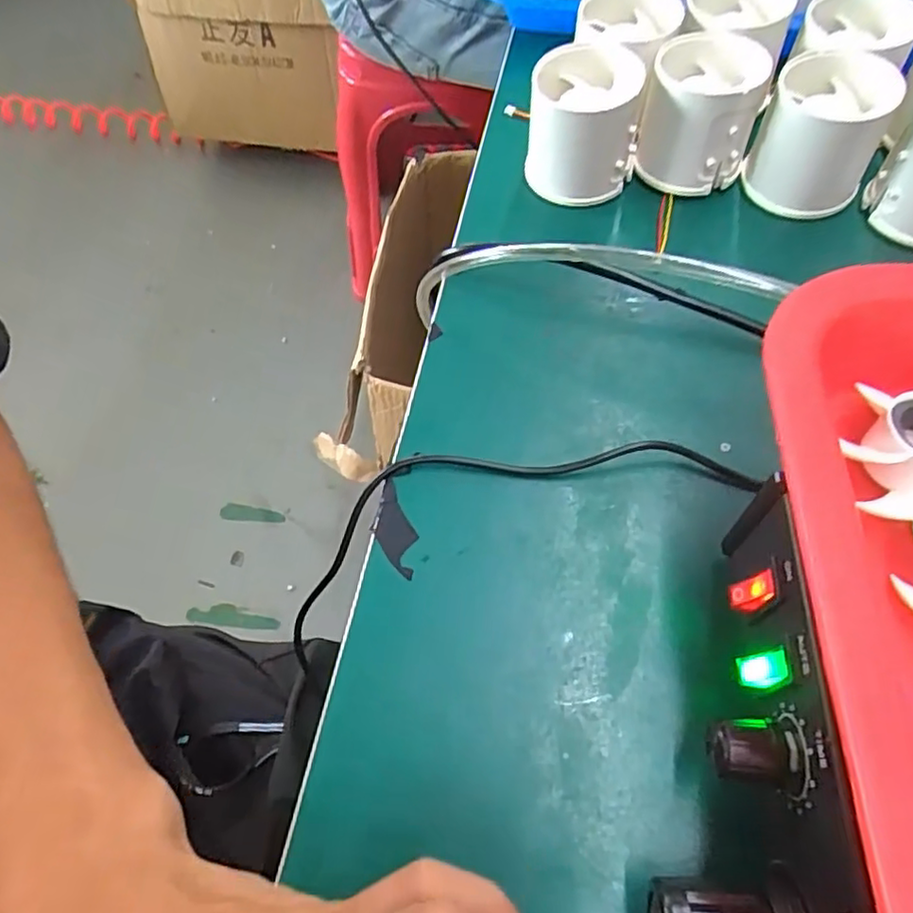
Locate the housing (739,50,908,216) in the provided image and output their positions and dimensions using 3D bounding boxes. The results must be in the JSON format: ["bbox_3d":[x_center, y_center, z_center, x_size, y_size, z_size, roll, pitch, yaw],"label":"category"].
[{"bbox_3d":[0.174,-0.153,0.317,0.054,0.056,0.052,25,65,16],"label":"housing"}]

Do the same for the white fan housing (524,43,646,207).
[{"bbox_3d":[0.063,-0.165,0.331,0.052,0.056,0.049,7,62,7],"label":"white fan housing"}]

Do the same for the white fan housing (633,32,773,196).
[{"bbox_3d":[0.119,-0.166,0.326,0.050,0.059,0.053,12,62,9],"label":"white fan housing"}]

